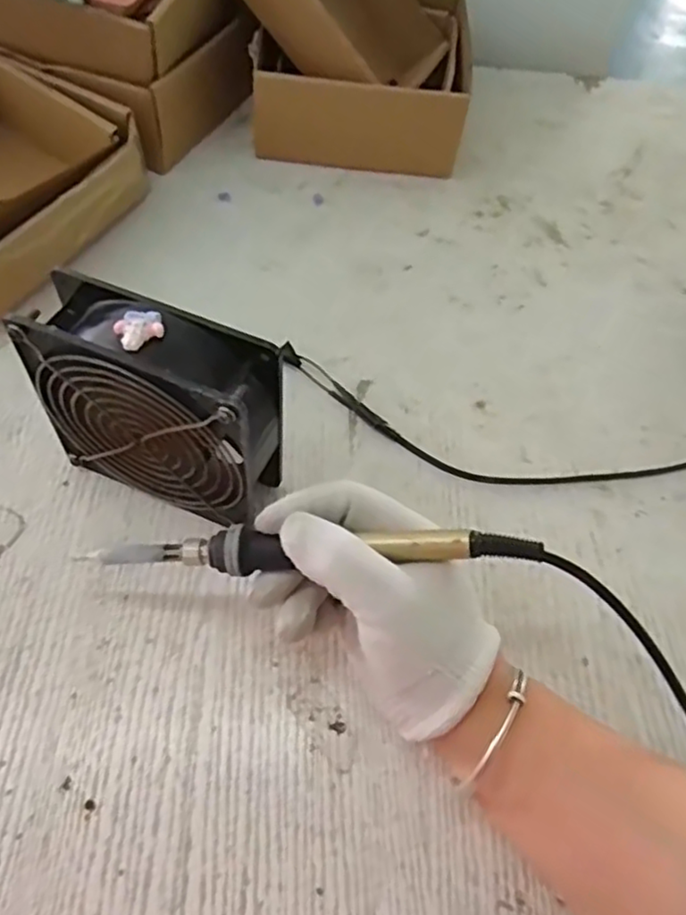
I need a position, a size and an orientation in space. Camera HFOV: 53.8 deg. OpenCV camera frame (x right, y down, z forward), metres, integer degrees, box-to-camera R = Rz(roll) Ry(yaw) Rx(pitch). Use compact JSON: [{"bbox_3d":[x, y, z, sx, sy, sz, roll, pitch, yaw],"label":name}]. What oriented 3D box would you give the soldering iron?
[{"bbox_3d":[-0.018,0.043,0.305,0.207,0.017,0.016,-2,56,8],"label":"soldering iron"}]

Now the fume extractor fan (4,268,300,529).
[{"bbox_3d":[-0.091,-0.023,0.349,0.122,0.125,0.045,21,58,10],"label":"fume extractor fan"}]

